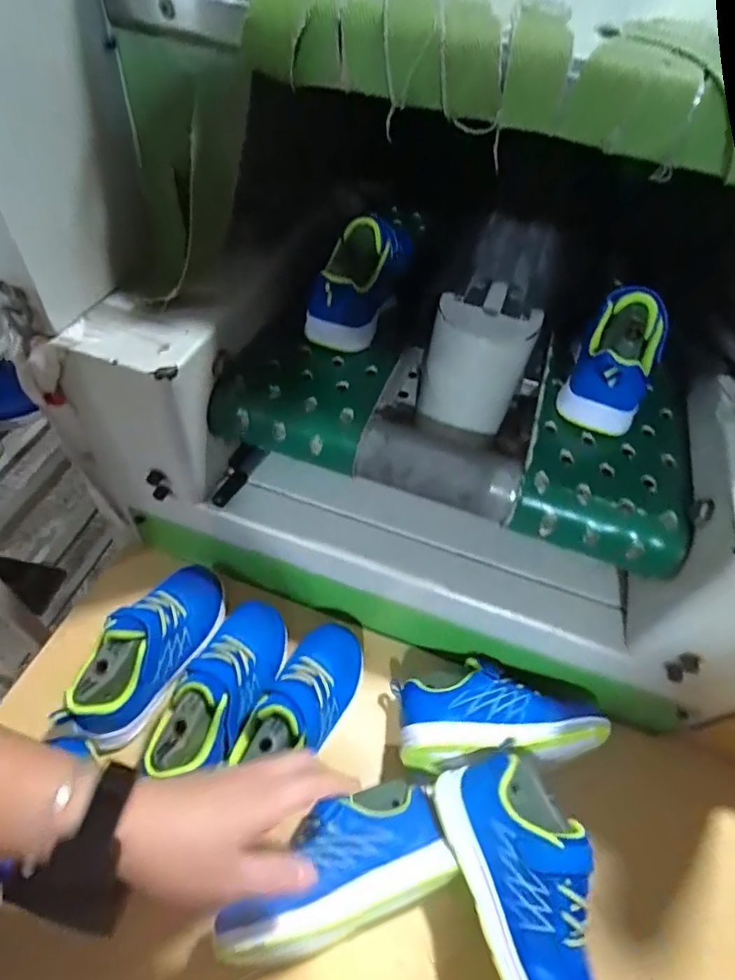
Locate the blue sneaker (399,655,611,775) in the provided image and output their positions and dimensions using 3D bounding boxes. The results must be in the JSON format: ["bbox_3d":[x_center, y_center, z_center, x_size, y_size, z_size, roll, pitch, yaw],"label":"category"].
[{"bbox_3d":[0.123,0.214,0.515,0.189,0.069,0.103,-1,52,-6],"label":"blue sneaker"}]

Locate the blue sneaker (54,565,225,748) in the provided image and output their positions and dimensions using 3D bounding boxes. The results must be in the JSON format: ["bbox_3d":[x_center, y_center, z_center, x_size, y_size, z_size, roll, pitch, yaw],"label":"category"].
[{"bbox_3d":[-0.213,0.152,0.521,0.078,0.081,0.196,21,40,11],"label":"blue sneaker"}]

